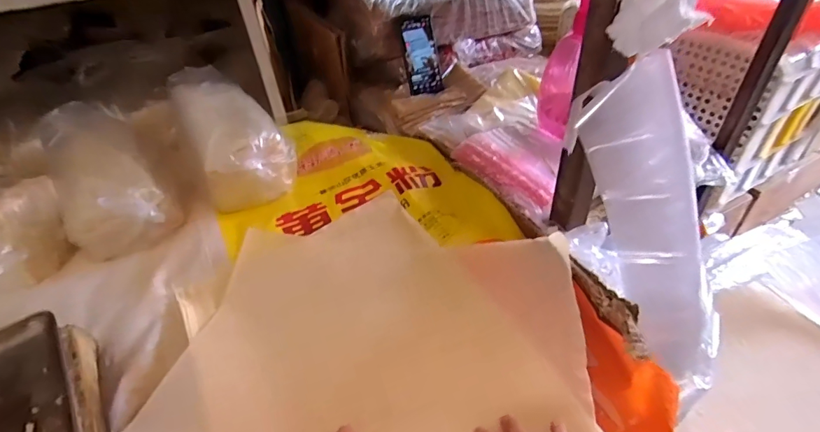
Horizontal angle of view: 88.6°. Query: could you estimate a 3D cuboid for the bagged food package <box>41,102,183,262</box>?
[{"bbox_3d":[-0.491,-0.084,0.657,0.133,0.094,0.338,-30,62,-24],"label":"bagged food package"}]

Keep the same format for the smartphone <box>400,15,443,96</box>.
[{"bbox_3d":[0.024,-0.333,0.875,0.074,0.149,0.012,-13,10,-15],"label":"smartphone"}]

